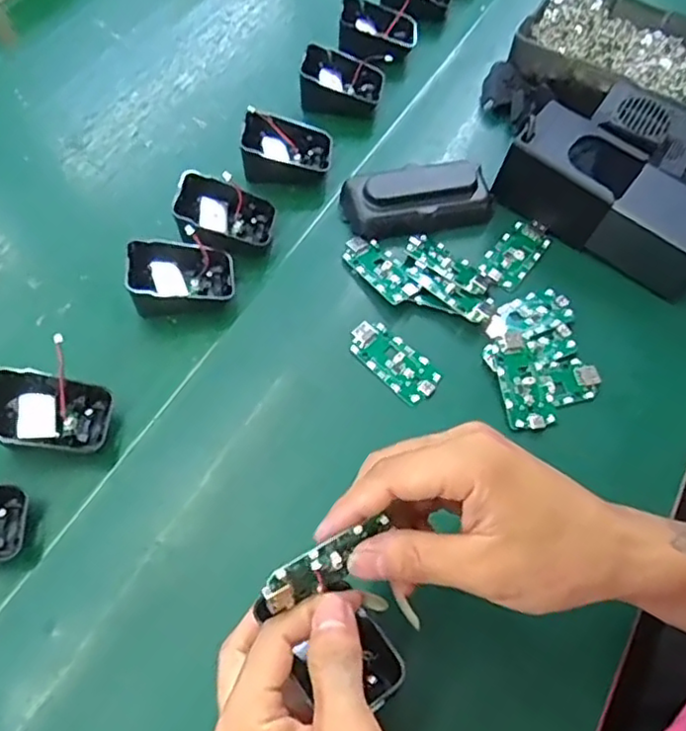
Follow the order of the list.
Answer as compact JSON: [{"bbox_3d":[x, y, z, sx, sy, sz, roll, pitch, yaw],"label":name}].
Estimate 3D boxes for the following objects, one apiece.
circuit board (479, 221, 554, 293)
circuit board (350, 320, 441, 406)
[{"bbox_3d":[0.126,-0.082,0.463,0.031,0.004,0.063,33,68,18],"label":"circuit board"},{"bbox_3d":[0.033,-0.004,0.416,0.063,0.006,0.031,40,70,20],"label":"circuit board"}]

